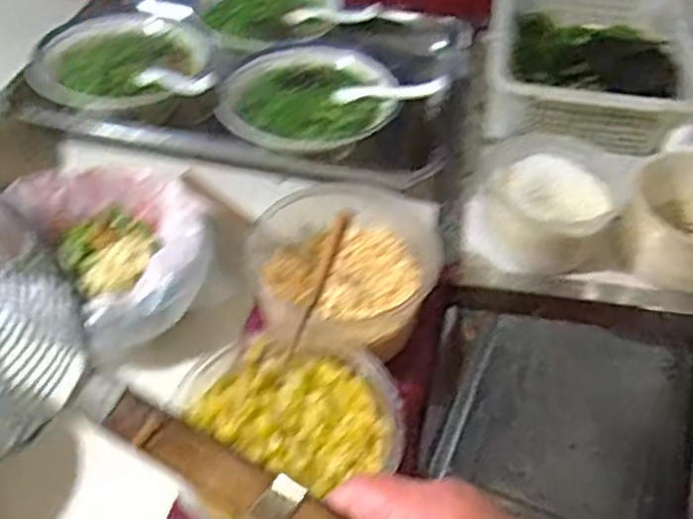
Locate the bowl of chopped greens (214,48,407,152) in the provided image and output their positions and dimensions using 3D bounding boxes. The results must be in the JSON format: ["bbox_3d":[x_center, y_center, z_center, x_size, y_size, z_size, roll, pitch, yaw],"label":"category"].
[{"bbox_3d":[-0.039,-0.169,0.763,0.185,0.049,0.169,1,47,-1],"label":"bowl of chopped greens"}]

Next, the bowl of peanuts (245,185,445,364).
[{"bbox_3d":[-0.003,0.008,0.602,0.154,0.063,0.171,10,47,7],"label":"bowl of peanuts"}]

